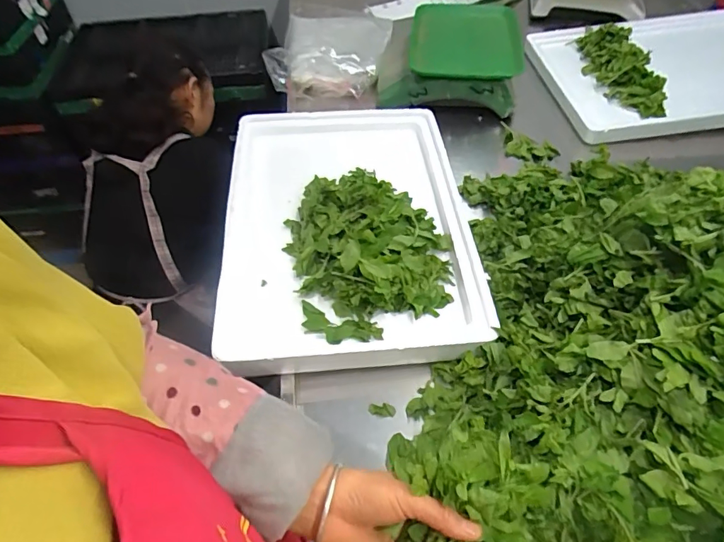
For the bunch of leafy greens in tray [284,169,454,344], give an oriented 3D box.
[{"bbox_3d":[0.004,-0.050,0.680,0.221,0.069,0.298,-15,53,-9],"label":"bunch of leafy greens in tray"}]

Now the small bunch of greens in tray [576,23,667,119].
[{"bbox_3d":[0.558,-0.431,1.000,0.100,0.074,0.287,-2,52,1],"label":"small bunch of greens in tray"}]

